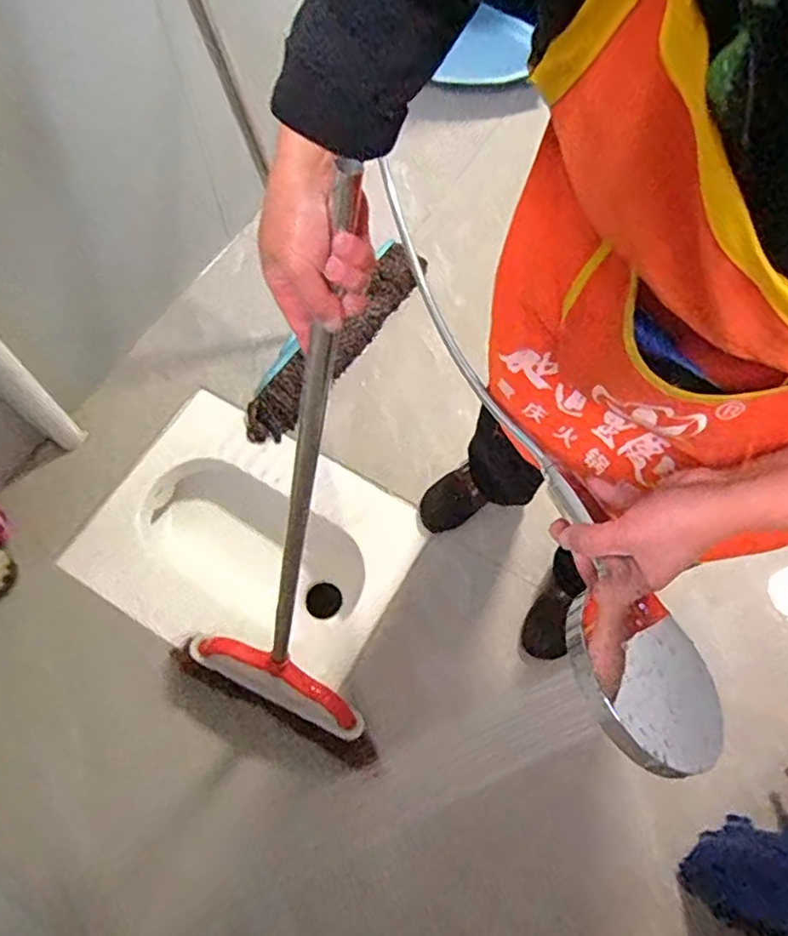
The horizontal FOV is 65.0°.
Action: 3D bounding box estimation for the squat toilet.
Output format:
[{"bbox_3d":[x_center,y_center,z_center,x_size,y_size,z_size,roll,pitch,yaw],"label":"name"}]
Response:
[{"bbox_3d":[-0.281,0.164,1.233,0.585,0.173,0.437,30,68,11],"label":"squat toilet"}]

